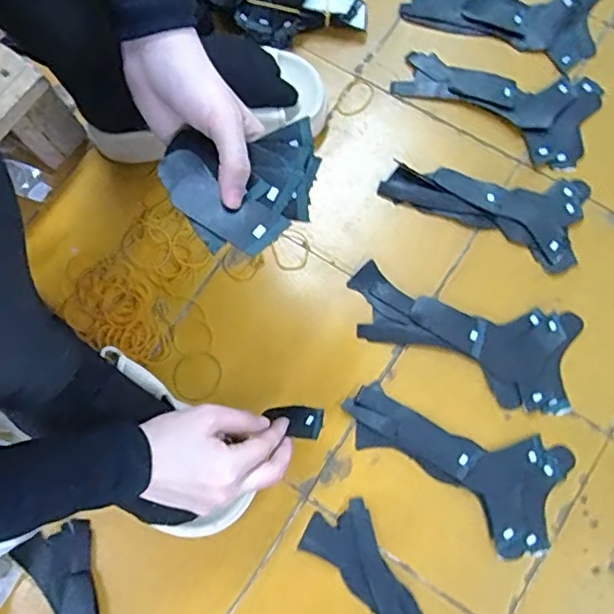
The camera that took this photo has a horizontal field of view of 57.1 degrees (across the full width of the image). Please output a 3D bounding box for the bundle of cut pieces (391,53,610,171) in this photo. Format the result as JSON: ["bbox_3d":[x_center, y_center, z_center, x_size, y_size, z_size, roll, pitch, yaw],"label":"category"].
[{"bbox_3d":[0.201,-0.225,0.602,0.205,0.014,0.101,23,77,8],"label":"bundle of cut pieces"}]

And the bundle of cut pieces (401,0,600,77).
[{"bbox_3d":[0.214,-0.325,0.627,0.206,0.020,0.107,11,76,5],"label":"bundle of cut pieces"}]

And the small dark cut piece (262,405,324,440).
[{"bbox_3d":[-0.012,0.098,0.478,0.051,0.005,0.031,0,48,13],"label":"small dark cut piece"}]

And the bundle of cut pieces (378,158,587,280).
[{"bbox_3d":[0.180,-0.111,0.579,0.198,0.017,0.090,21,77,7],"label":"bundle of cut pieces"}]

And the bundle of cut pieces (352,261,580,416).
[{"bbox_3d":[0.147,0.023,0.545,0.218,0.009,0.096,21,77,7],"label":"bundle of cut pieces"}]

